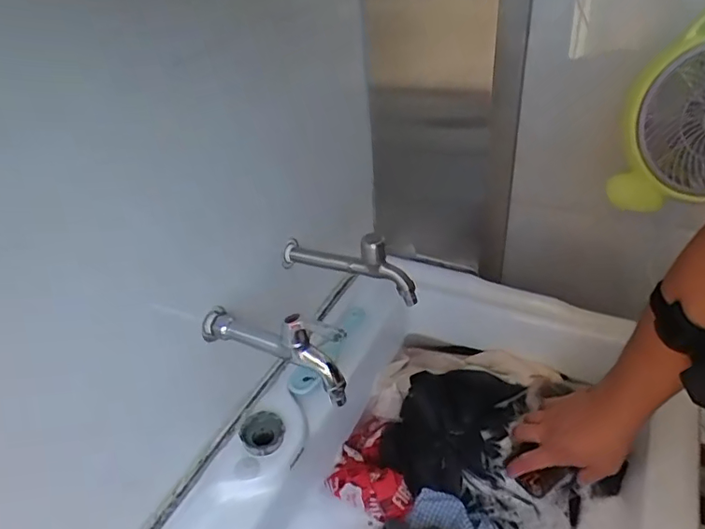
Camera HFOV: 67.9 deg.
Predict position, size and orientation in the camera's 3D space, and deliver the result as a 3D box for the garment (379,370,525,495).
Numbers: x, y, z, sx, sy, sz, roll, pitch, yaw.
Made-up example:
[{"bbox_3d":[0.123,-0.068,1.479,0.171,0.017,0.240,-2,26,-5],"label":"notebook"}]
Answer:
[{"bbox_3d":[0.138,0.215,0.745,0.140,0.037,0.228,21,44,30],"label":"garment"}]

